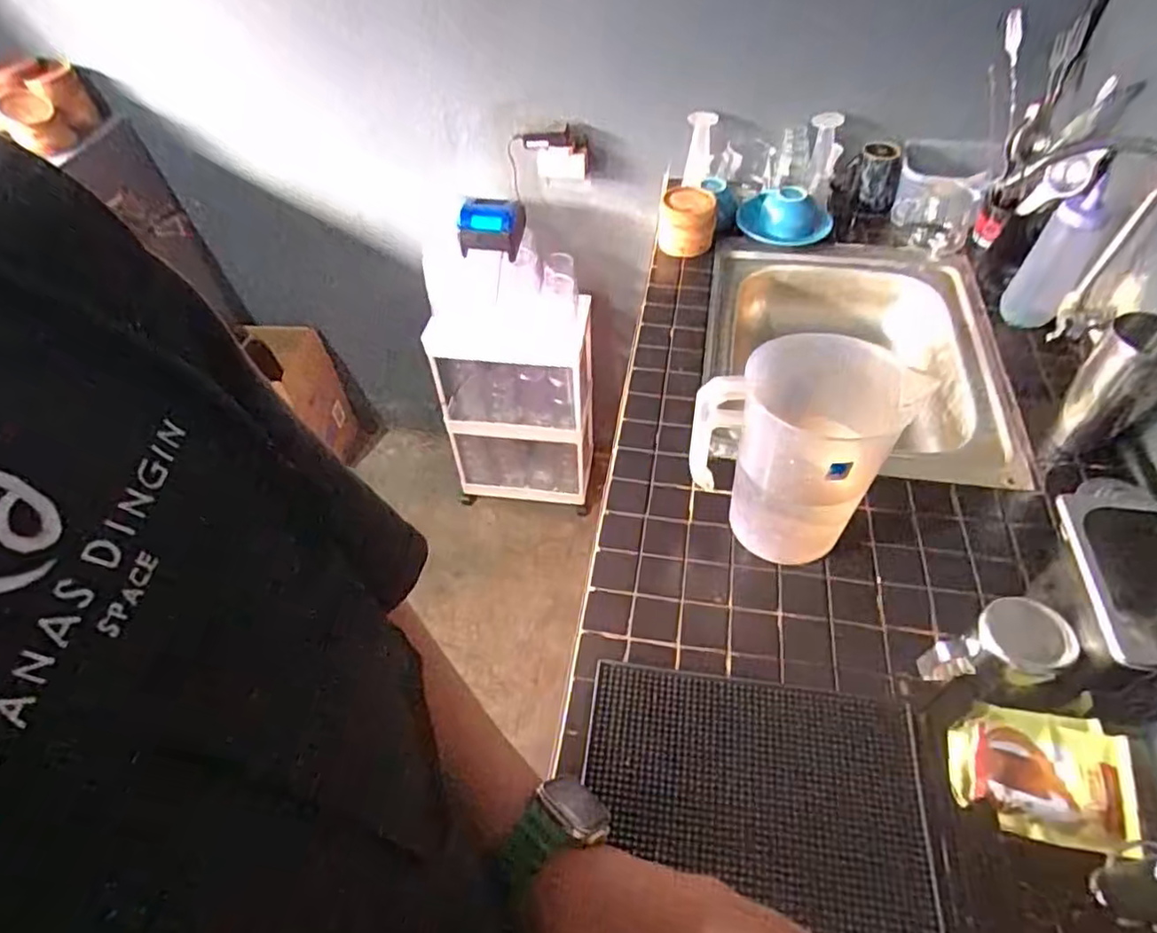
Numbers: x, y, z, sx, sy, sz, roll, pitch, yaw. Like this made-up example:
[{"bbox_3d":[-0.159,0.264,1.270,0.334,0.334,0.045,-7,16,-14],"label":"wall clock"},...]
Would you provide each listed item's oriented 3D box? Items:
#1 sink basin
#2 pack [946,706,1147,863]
[{"bbox_3d":[0.411,-0.161,1.009,0.418,0.142,0.534,9,51,8],"label":"sink basin"},{"bbox_3d":[0.363,0.240,0.509,0.125,0.024,0.097,9,51,8],"label":"pack"}]

